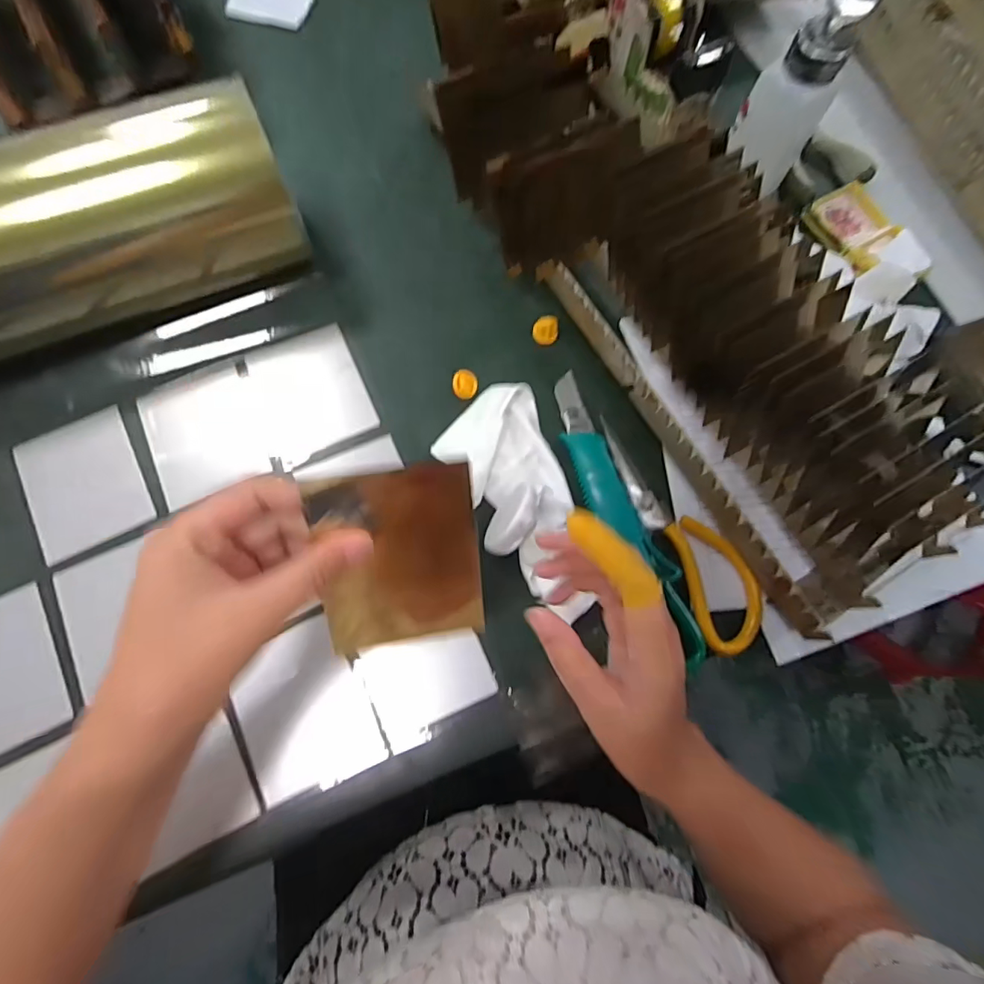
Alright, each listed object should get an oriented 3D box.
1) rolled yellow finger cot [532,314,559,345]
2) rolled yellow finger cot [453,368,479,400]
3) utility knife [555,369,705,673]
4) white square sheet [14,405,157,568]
[{"bbox_3d":[0.045,-0.136,0.410,0.021,0.011,0.021,1,75,-2],"label":"rolled yellow finger cot"},{"bbox_3d":[-0.021,-0.087,0.395,0.019,0.010,0.022,3,75,-2],"label":"rolled yellow finger cot"},{"bbox_3d":[0.096,0.014,0.364,0.035,0.029,0.232,-23,77,-8],"label":"utility knife"},{"bbox_3d":[-0.308,-0.008,0.372,0.078,0.006,0.101,-26,78,-9],"label":"white square sheet"}]

